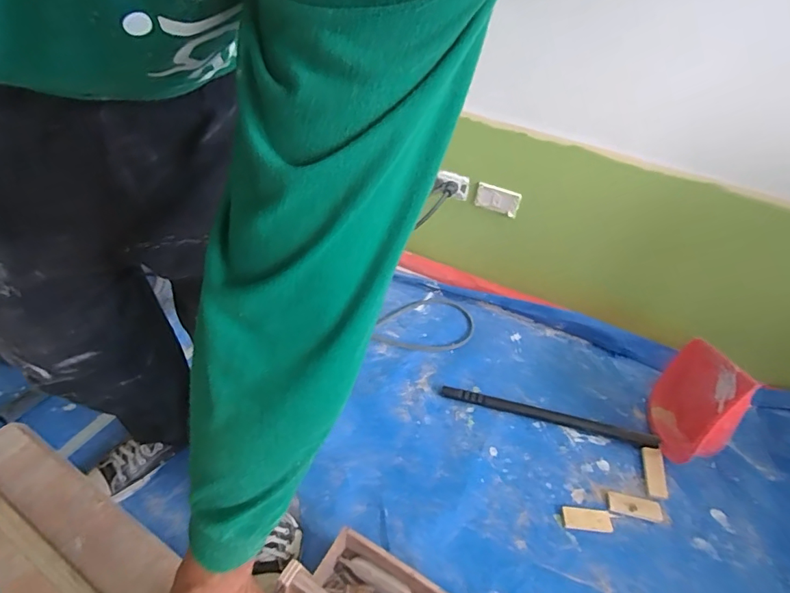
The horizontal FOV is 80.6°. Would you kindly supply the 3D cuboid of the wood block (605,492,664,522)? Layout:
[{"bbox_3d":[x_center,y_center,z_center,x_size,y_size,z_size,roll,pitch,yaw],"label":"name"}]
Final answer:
[{"bbox_3d":[0.508,0.446,0.989,0.111,0.014,0.044,11,43,4],"label":"wood block"}]

